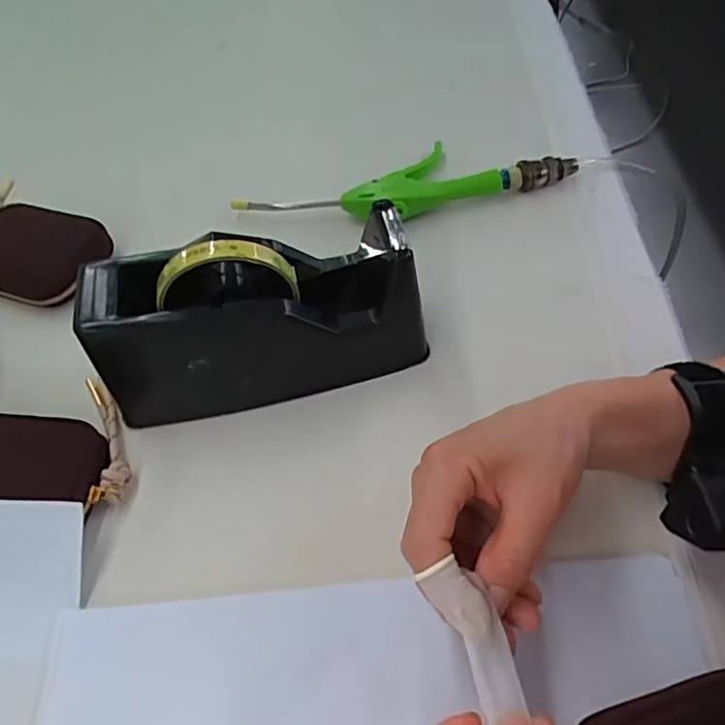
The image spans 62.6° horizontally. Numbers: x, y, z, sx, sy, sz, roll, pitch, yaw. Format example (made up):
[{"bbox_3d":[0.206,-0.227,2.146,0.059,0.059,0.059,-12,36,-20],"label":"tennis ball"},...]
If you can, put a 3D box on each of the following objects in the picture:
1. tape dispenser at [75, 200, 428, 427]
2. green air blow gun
[{"bbox_3d":[-0.064,-0.029,0.369,0.189,0.113,0.067,-13,53,-7],"label":"tape dispenser"},{"bbox_3d":[0.035,-0.150,0.495,0.278,0.026,0.073,-13,53,-4],"label":"green air blow gun"}]

